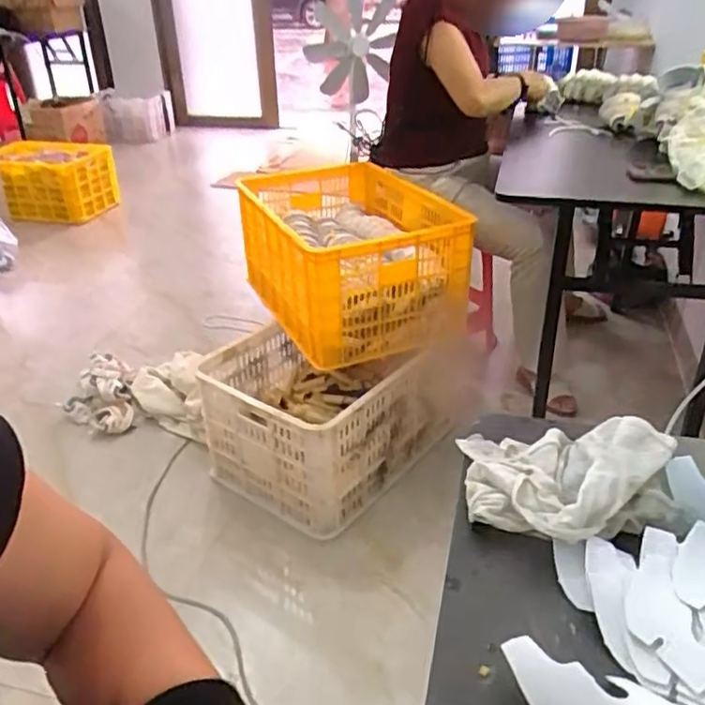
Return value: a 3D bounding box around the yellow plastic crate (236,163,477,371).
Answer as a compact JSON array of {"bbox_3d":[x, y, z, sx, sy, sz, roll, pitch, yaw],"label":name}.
[{"bbox_3d":[-0.013,-0.254,1.655,0.429,0.282,0.599,-14,33,-21],"label":"yellow plastic crate"}]

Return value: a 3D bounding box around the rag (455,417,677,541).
[{"bbox_3d":[0.162,0.094,0.509,0.156,0.058,0.126,6,33,12],"label":"rag"}]

